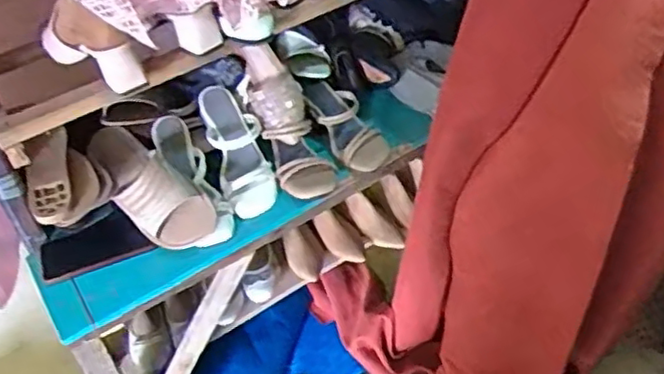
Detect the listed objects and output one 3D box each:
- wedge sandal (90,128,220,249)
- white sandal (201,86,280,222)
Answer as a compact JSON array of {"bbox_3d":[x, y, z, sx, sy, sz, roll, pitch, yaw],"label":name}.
[{"bbox_3d":[-0.285,-0.004,0.978,0.241,0.071,0.101,42,62,18],"label":"wedge sandal"},{"bbox_3d":[-0.154,-0.064,1.041,0.088,0.062,0.229,-20,76,-13],"label":"white sandal"}]

